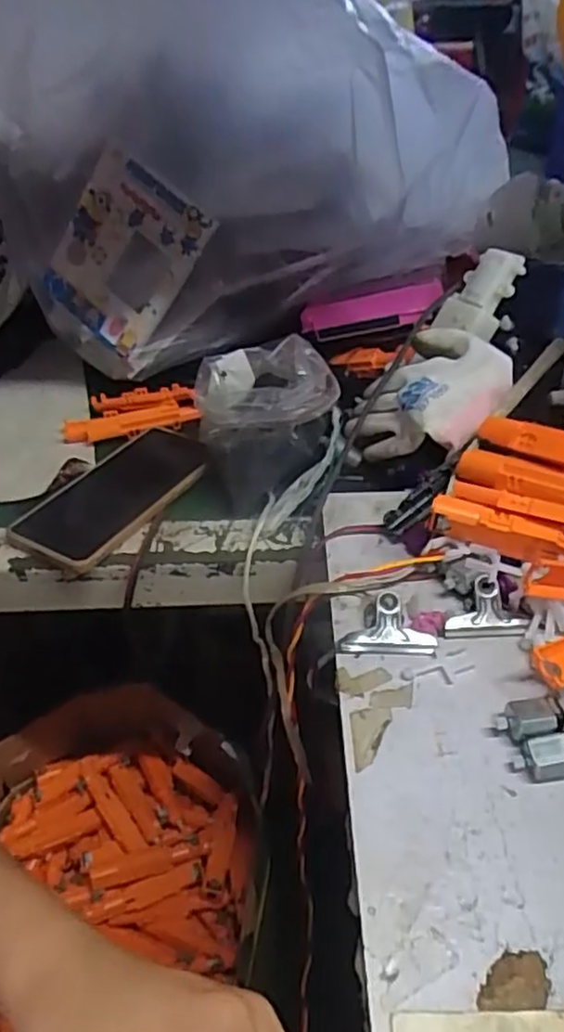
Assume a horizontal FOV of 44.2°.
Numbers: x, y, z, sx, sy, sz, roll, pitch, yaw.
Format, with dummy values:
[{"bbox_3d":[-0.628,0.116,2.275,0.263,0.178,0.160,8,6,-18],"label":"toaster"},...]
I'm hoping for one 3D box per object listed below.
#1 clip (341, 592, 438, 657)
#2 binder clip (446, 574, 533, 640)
[{"bbox_3d":[0.063,0.065,0.408,0.054,0.020,0.032,1,41,4],"label":"clip"},{"bbox_3d":[0.120,0.056,0.415,0.048,0.021,0.032,-2,41,0],"label":"binder clip"}]

